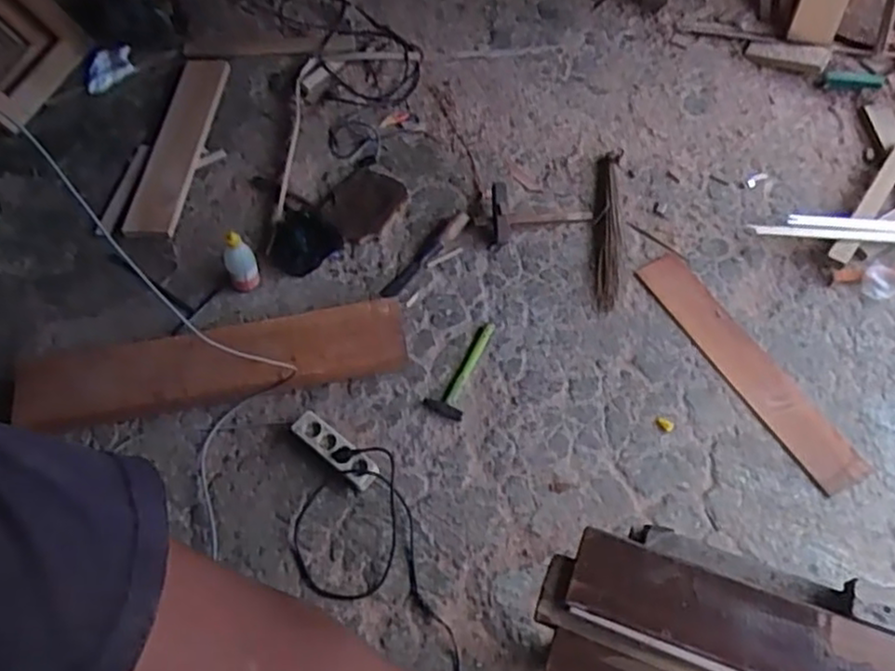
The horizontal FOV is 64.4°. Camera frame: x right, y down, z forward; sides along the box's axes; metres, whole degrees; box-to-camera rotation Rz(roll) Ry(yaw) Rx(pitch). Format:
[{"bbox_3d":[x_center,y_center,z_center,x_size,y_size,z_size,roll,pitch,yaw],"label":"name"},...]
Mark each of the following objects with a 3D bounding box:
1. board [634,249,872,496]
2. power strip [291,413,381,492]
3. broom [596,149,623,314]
[{"bbox_3d":[0.641,0.062,1.532,0.121,0.012,0.619,-27,64,-12],"label":"board"},{"bbox_3d":[-0.229,0.240,1.460,0.207,0.050,0.059,36,69,19],"label":"power strip"},{"bbox_3d":[0.389,-0.260,1.700,0.058,0.032,0.472,4,62,4],"label":"broom"}]

